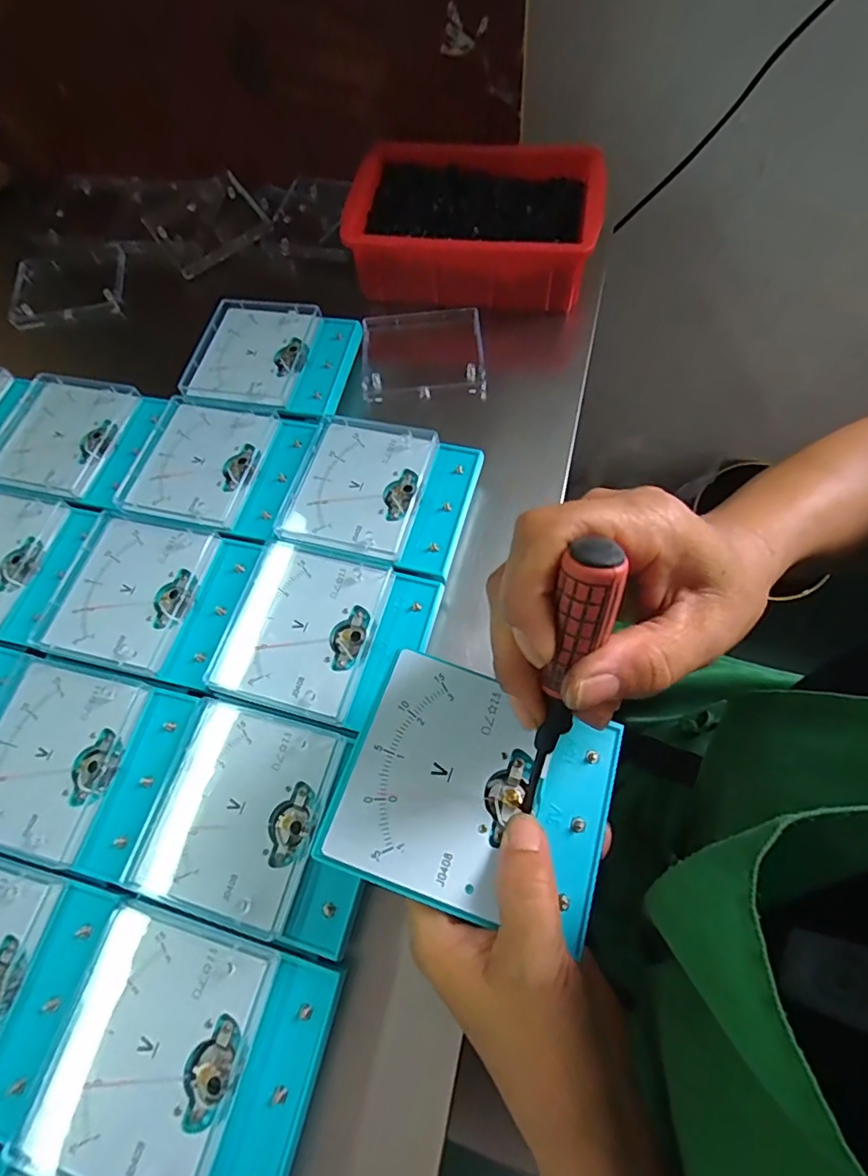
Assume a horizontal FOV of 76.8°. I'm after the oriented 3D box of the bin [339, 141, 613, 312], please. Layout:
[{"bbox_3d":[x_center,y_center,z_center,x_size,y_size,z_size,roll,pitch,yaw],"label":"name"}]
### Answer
[{"bbox_3d":[0.032,-0.309,0.467,0.201,0.066,0.126,8,65,7],"label":"bin"}]

